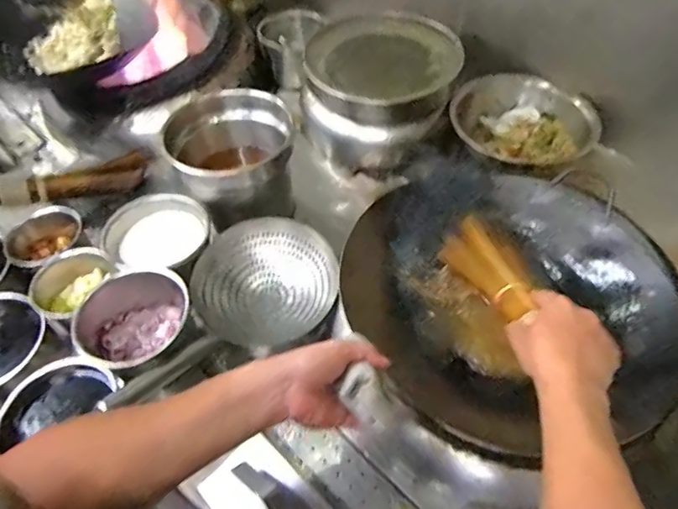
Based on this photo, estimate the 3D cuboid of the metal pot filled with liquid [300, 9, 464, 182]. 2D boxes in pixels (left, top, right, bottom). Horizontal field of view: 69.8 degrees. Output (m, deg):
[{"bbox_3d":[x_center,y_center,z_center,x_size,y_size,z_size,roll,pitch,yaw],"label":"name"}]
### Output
[{"bbox_3d":[0.080,-0.380,1.123,0.317,0.231,0.314,-19,54,-13],"label":"metal pot filled with liquid"}]

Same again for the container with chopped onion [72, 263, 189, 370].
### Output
[{"bbox_3d":[-0.300,0.115,0.743,0.163,0.117,0.159,-34,58,-23],"label":"container with chopped onion"}]

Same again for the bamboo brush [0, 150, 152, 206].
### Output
[{"bbox_3d":[-0.555,-0.159,1.031,0.302,0.064,0.062,-21,52,-34],"label":"bamboo brush"}]

